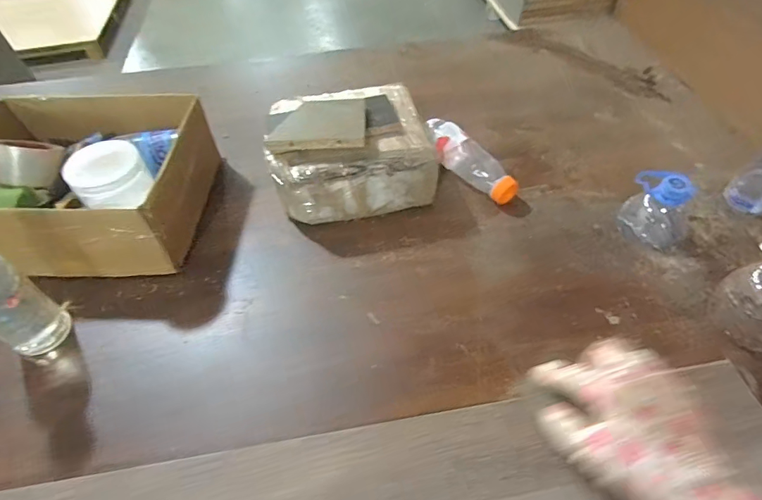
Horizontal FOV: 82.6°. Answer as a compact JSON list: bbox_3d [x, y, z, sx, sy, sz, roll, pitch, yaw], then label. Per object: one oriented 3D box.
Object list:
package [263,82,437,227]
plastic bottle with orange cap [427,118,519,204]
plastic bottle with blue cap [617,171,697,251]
[{"bbox_3d":[-0.049,-0.154,0.651,0.223,0.132,0.182,-12,54,-6],"label":"package"},{"bbox_3d":[0.139,-0.135,0.683,0.052,0.057,0.170,-32,59,-20],"label":"plastic bottle with orange cap"},{"bbox_3d":[0.384,-0.062,0.595,0.092,0.085,0.089,34,61,24],"label":"plastic bottle with blue cap"}]

